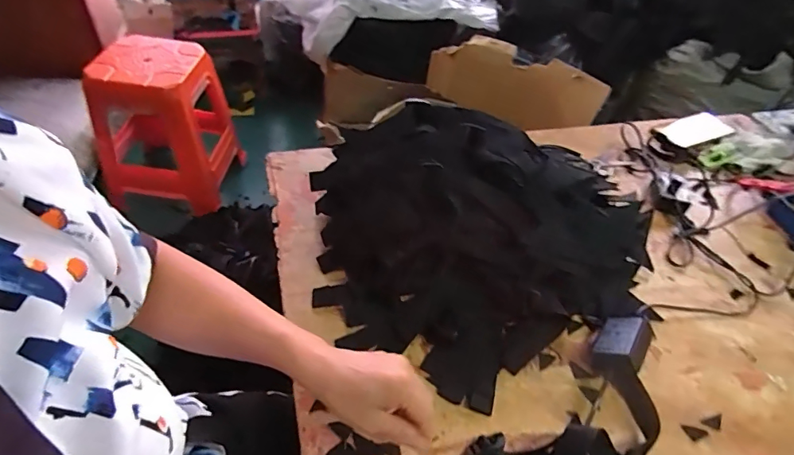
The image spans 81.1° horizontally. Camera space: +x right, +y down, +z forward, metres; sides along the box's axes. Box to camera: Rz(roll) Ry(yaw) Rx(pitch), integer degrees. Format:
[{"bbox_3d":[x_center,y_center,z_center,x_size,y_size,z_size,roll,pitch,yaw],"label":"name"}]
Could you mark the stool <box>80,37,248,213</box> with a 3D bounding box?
[{"bbox_3d":[-0.685,-0.321,1.433,0.298,0.406,0.349,0,47,-8],"label":"stool"}]

